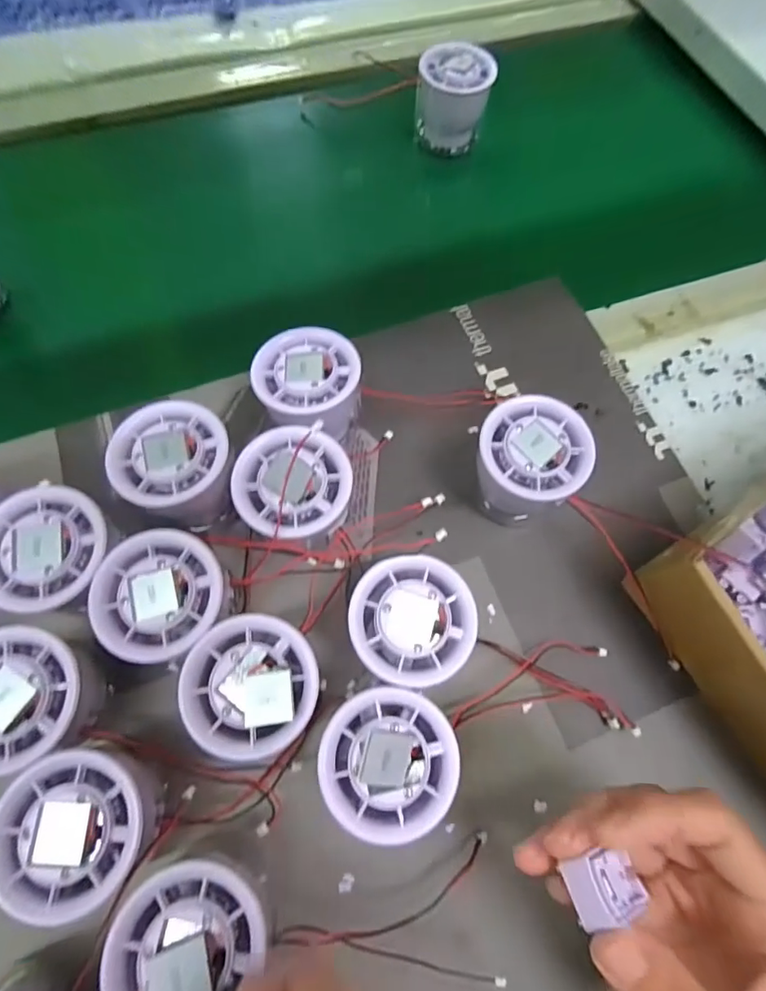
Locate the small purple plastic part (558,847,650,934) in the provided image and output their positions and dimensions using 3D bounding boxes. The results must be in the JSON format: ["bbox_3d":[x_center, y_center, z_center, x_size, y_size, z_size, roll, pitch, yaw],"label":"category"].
[{"bbox_3d":[0.071,0.124,0.166,0.023,0.010,0.019,-13,69,-7],"label":"small purple plastic part"}]

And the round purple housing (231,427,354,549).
[{"bbox_3d":[-0.045,0.002,0.278,0.057,0.056,0.058,1,68,-2],"label":"round purple housing"}]

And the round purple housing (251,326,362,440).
[{"bbox_3d":[-0.041,-0.057,0.303,0.055,0.053,0.055,1,68,-2],"label":"round purple housing"}]

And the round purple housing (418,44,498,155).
[{"bbox_3d":[0.056,-0.314,0.420,0.055,0.063,0.044,13,68,3],"label":"round purple housing"}]

